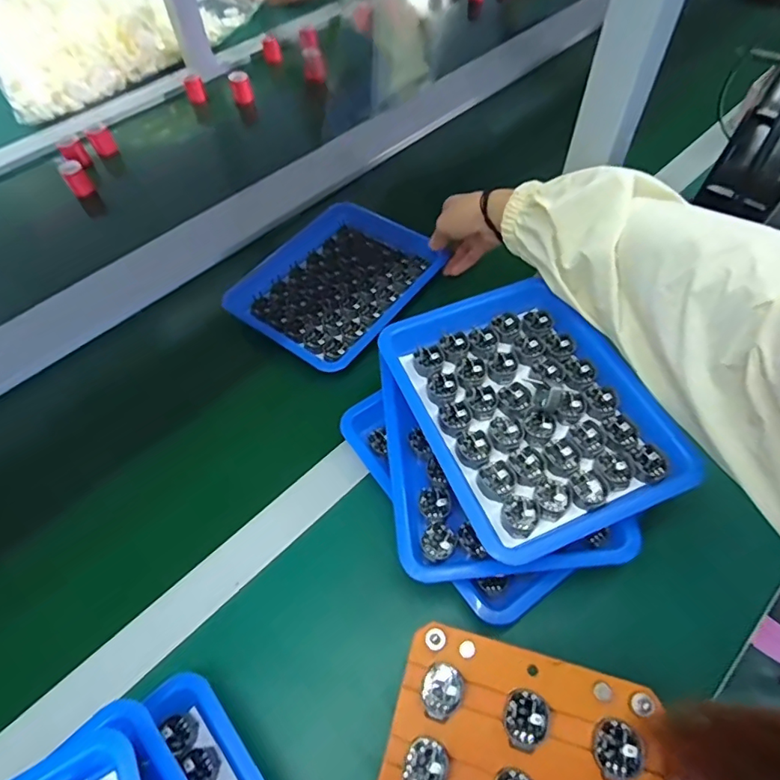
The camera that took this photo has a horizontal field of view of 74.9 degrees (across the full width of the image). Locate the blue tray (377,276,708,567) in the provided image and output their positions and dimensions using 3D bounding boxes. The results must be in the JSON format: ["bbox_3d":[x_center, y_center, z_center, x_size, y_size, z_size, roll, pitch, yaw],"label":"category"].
[{"bbox_3d":[0.108,0.010,0.407,0.174,0.031,0.216,-23,57,-8],"label":"blue tray"}]

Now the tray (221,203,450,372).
[{"bbox_3d":[-0.065,-0.128,0.588,0.180,0.020,0.211,33,63,24],"label":"tray"}]

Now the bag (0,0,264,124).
[{"bbox_3d":[-0.487,-0.637,0.886,0.275,0.110,0.450,38,69,27],"label":"bag"}]

